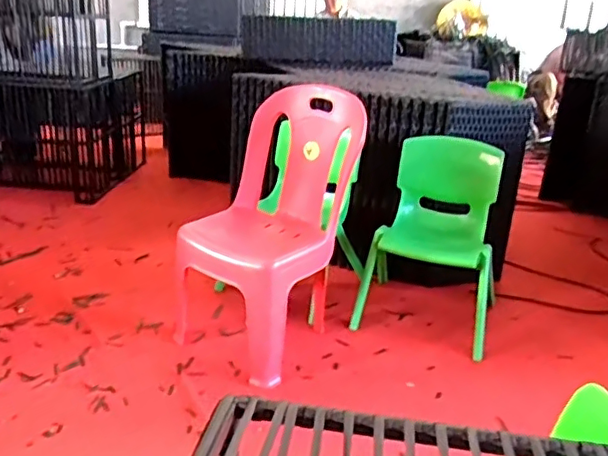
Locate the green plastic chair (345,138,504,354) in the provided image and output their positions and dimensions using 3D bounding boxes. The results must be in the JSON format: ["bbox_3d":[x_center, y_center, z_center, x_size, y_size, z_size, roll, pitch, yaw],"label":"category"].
[{"bbox_3d":[0.368,0.037,1.658,0.375,0.510,0.330,10,22,13],"label":"green plastic chair"}]

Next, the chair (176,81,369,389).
[{"bbox_3d":[-0.100,-0.001,1.521,0.357,0.633,0.395,15,24,25],"label":"chair"}]

